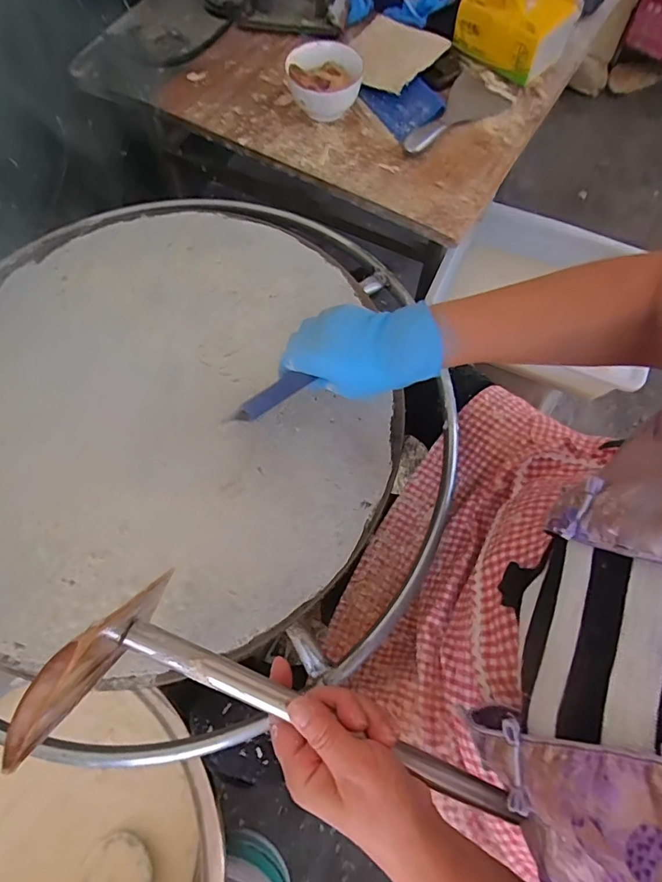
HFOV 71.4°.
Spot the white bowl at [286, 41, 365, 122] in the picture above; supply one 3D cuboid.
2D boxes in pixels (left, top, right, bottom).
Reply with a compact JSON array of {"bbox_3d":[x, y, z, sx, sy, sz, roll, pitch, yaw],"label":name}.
[{"bbox_3d":[-0.010,-0.565,0.735,0.120,0.076,0.120,-1,68,1],"label":"white bowl"}]

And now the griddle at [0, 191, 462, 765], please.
[{"bbox_3d":[-0.213,-0.018,0.547,0.683,0.065,0.663,-1,68,1],"label":"griddle"}]

